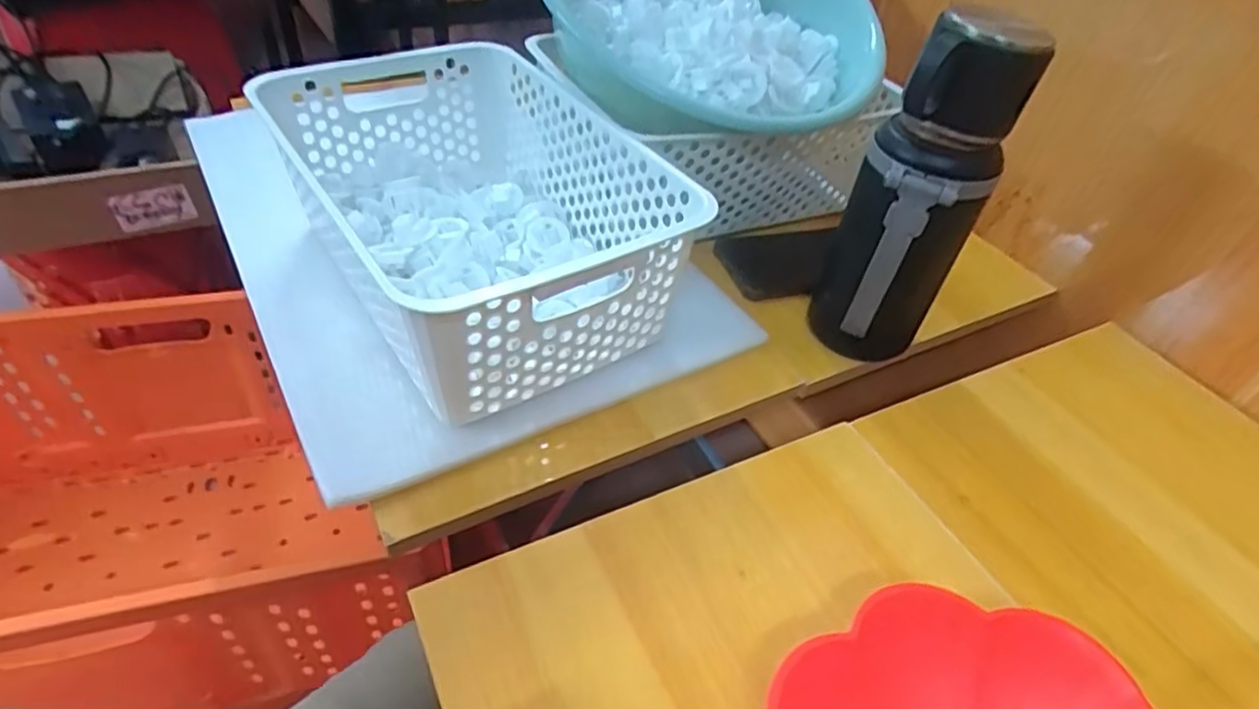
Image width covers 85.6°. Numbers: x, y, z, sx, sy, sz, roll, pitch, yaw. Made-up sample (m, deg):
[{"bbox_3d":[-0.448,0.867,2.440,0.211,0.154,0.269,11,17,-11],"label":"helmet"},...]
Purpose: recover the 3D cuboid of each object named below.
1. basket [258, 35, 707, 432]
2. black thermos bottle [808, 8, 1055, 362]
[{"bbox_3d":[-0.114,-0.097,0.502,0.211,0.134,0.315,-26,51,-29],"label":"basket"},{"bbox_3d":[0.180,-0.090,0.445,0.081,0.225,0.070,24,46,19],"label":"black thermos bottle"}]

